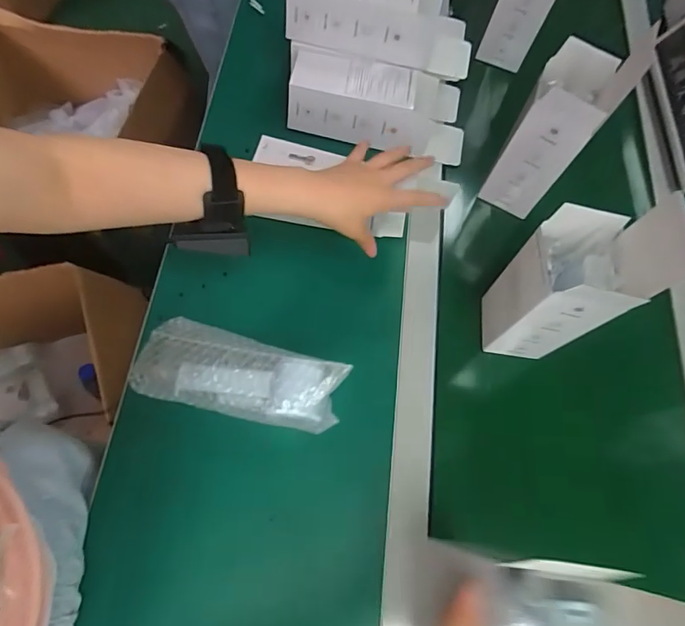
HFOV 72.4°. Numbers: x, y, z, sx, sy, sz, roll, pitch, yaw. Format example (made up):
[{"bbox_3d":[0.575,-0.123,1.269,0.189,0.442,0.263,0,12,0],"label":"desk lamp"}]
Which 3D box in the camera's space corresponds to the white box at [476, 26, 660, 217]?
[{"bbox_3d":[0.247,-0.212,0.567,0.076,0.184,0.084,29,69,10],"label":"white box"}]

